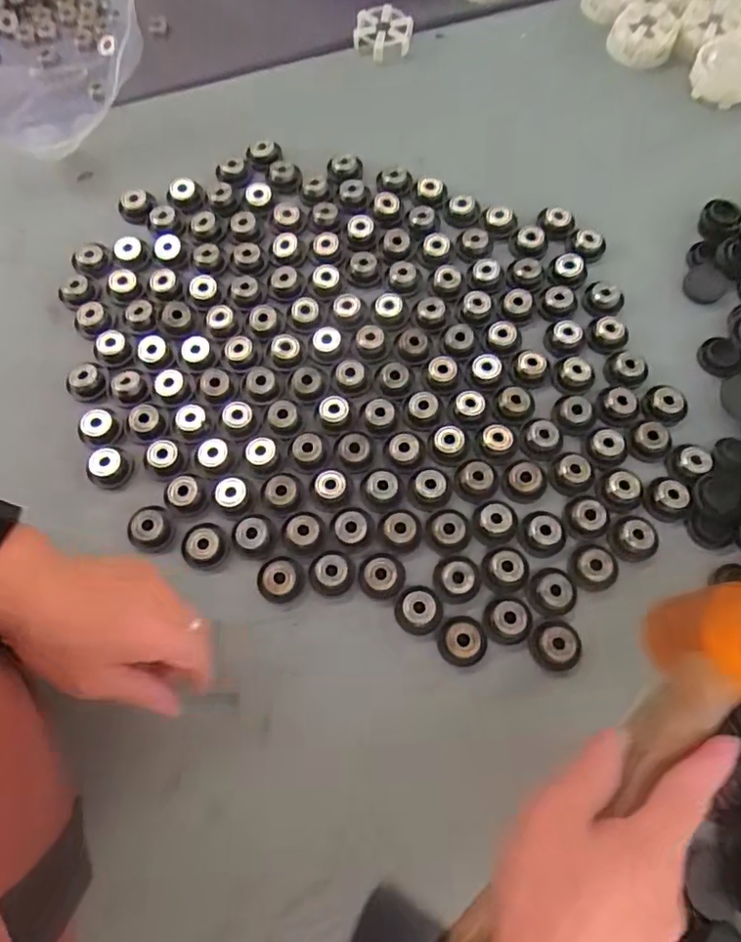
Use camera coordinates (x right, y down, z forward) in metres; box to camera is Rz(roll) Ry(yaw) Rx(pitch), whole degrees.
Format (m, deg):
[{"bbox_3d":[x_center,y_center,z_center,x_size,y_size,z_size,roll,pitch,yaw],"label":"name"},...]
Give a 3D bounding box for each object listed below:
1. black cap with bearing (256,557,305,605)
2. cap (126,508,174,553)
[{"bbox_3d":[-0.061,0.073,0.395,0.030,0.011,0.031,-1,69,1],"label":"black cap with bearing"},{"bbox_3d":[-0.151,0.041,0.404,0.030,0.014,0.029,-1,69,1],"label":"cap"}]

